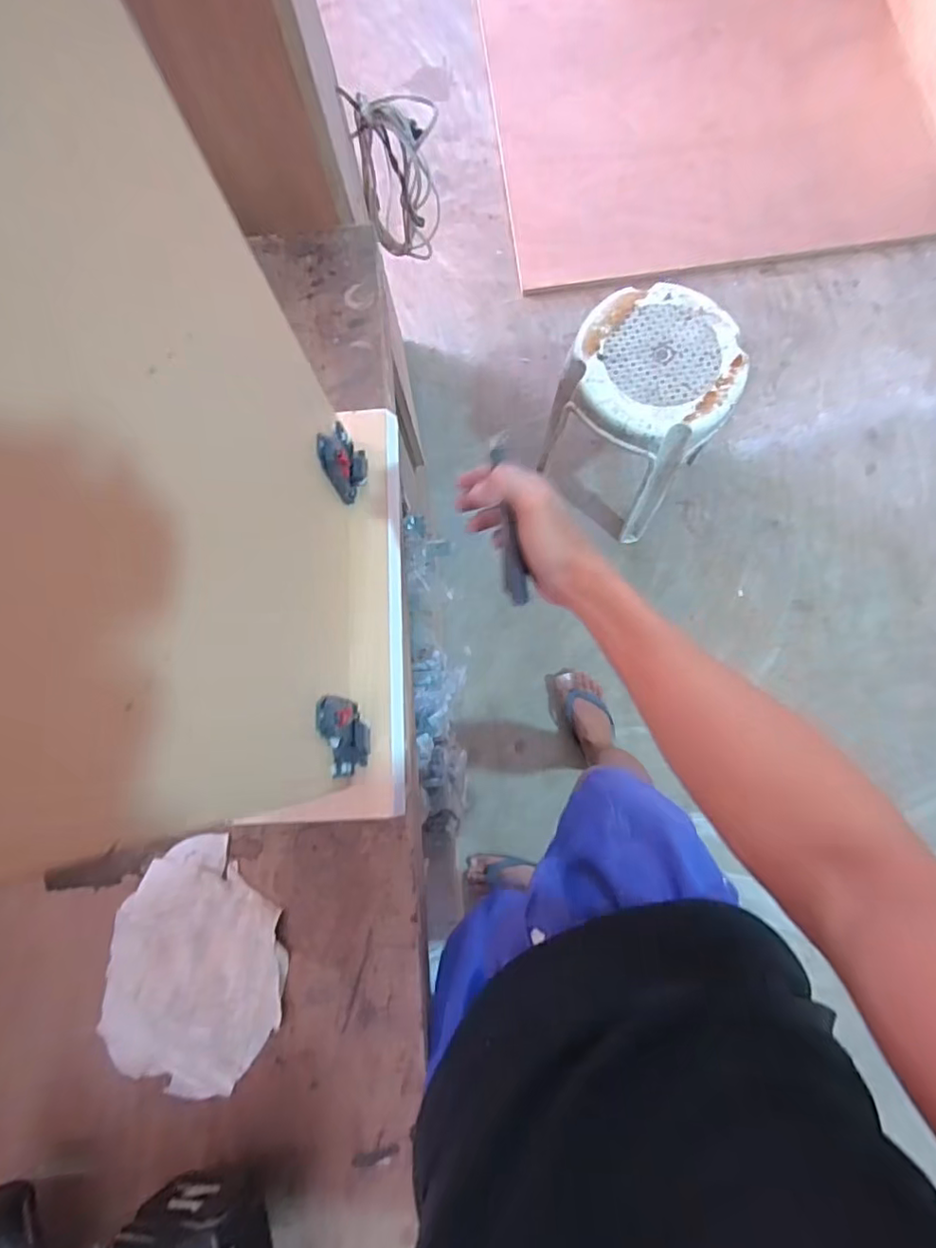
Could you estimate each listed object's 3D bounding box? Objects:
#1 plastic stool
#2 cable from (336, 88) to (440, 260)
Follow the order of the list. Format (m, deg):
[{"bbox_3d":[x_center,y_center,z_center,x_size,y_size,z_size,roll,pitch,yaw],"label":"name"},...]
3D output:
[{"bbox_3d":[0.356,-0.441,1.271,0.315,0.395,0.353,27,82,8],"label":"plastic stool"},{"bbox_3d":[-0.128,-0.792,1.061,0.071,0.266,0.224,-43,80,-5],"label":"cable"}]

